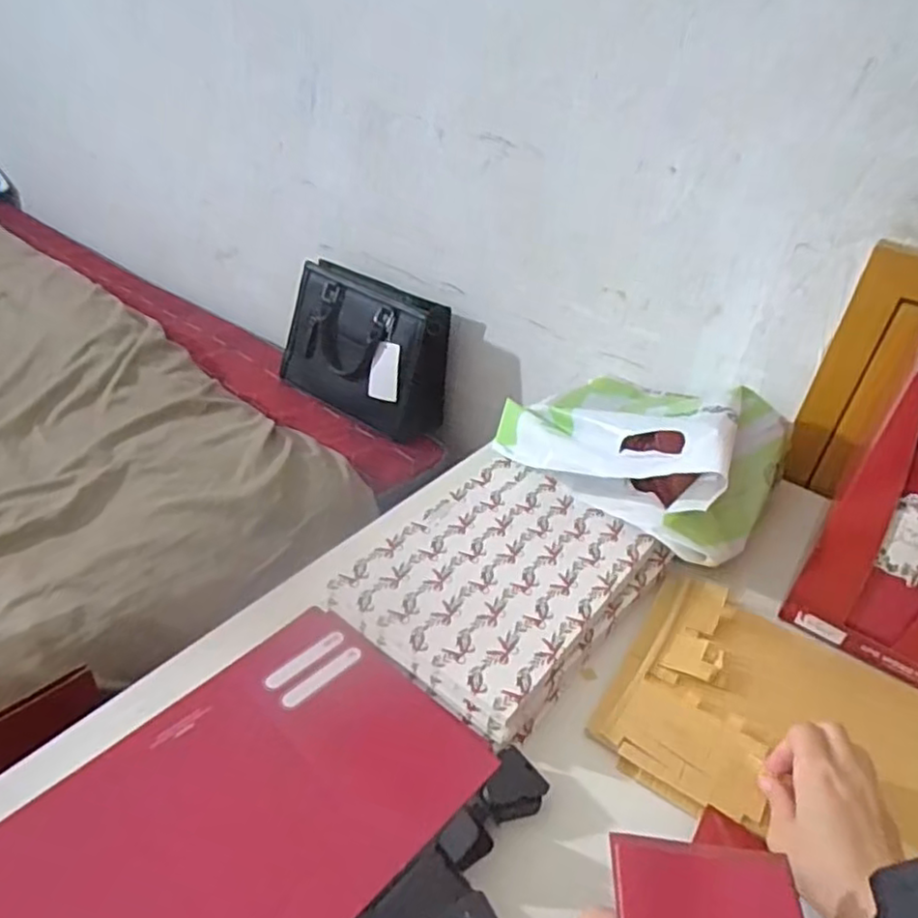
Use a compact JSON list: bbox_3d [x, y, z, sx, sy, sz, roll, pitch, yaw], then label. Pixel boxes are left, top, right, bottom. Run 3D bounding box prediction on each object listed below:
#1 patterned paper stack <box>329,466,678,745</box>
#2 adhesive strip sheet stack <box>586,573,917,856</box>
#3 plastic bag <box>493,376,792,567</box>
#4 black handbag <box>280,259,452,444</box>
[{"bbox_3d":[0.040,0.095,0.556,0.177,0.030,0.238,29,39,29],"label":"patterned paper stack"},{"bbox_3d":[0.257,0.200,0.467,0.281,0.018,0.200,24,37,24],"label":"adhesive strip sheet stack"},{"bbox_3d":[0.190,-0.025,0.655,0.247,0.100,0.253,32,41,33],"label":"plastic bag"},{"bbox_3d":[-0.145,-0.163,1.049,0.275,0.233,0.110,27,23,26],"label":"black handbag"}]

